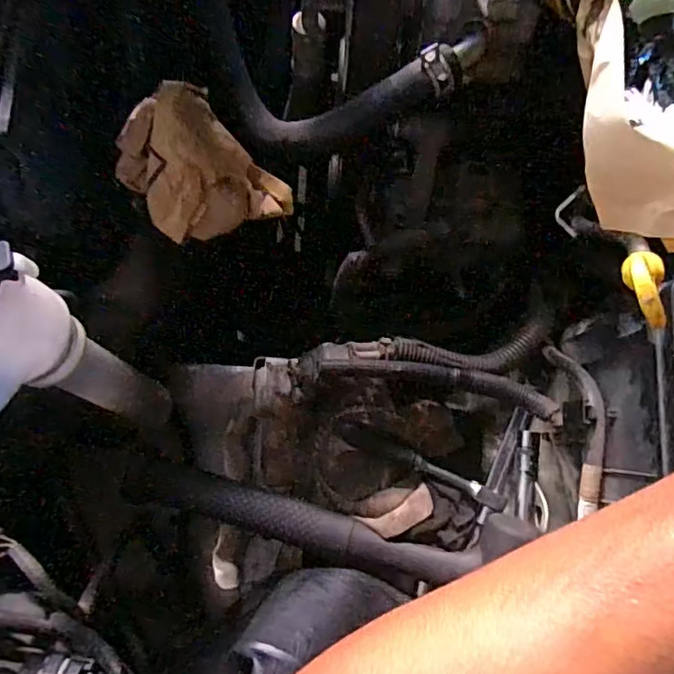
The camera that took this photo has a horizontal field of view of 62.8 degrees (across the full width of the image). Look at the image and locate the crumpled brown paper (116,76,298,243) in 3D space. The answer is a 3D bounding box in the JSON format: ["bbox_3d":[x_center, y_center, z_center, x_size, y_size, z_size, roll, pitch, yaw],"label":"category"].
[{"bbox_3d":[-0.086,-0.099,0.336,0.075,0.048,0.094,-42,121,-11],"label":"crumpled brown paper"}]

